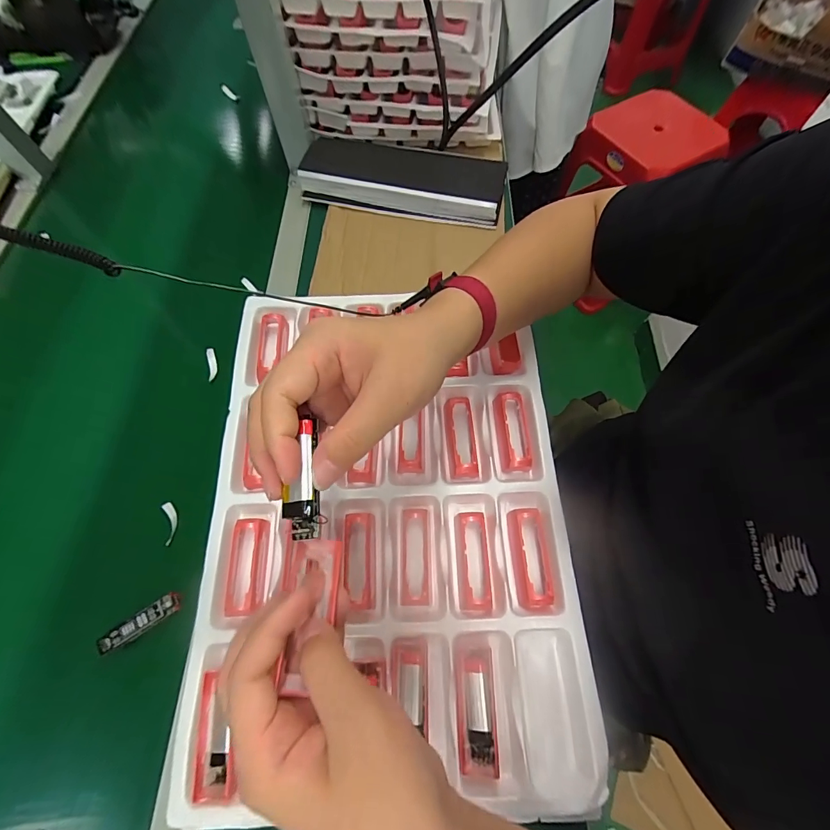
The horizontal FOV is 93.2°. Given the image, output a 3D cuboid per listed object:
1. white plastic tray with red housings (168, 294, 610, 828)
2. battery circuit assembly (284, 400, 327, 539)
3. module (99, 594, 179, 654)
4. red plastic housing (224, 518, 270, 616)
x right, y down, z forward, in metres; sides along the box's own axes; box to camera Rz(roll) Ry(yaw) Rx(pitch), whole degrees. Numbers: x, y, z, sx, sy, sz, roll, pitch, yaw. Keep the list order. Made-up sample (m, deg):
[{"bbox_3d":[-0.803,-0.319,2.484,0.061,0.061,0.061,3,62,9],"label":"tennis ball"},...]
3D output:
[{"bbox_3d":[-0.026,0.074,0.365,0.315,0.035,0.441,-3,65,0],"label":"white plastic tray with red housings"},{"bbox_3d":[-0.059,0.033,0.212,0.021,0.009,0.064,-2,69,0],"label":"battery circuit assembly"},{"bbox_3d":[-0.251,0.190,0.358,0.067,0.012,0.019,-33,69,-13],"label":"module"},{"bbox_3d":[-0.145,0.130,0.340,0.031,0.010,0.077,-2,65,0],"label":"red plastic housing"}]

